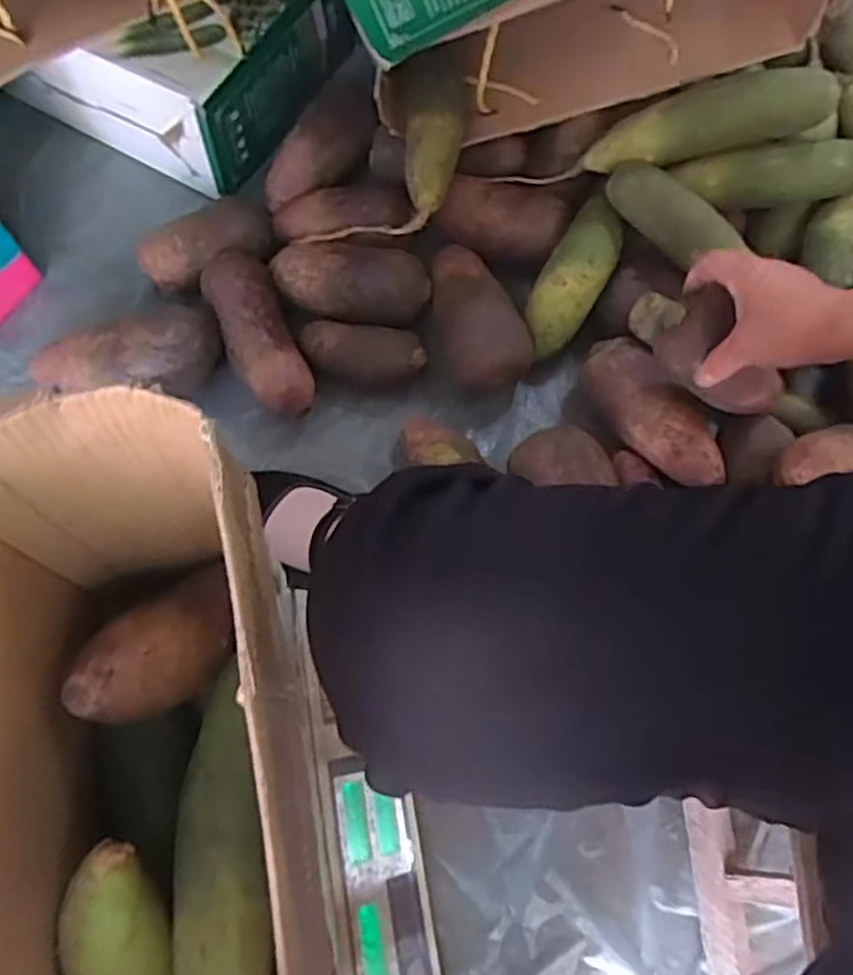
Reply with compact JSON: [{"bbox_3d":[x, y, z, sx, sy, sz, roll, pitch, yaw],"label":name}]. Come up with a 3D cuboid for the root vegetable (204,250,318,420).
[{"bbox_3d":[-0.159,-0.142,0.692,0.061,0.061,0.169,-22,74,-9],"label":"root vegetable"}]

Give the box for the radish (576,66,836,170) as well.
[{"bbox_3d":[0.252,-0.342,0.661,0.215,0.049,0.061,-8,71,17],"label":"radish"}]

